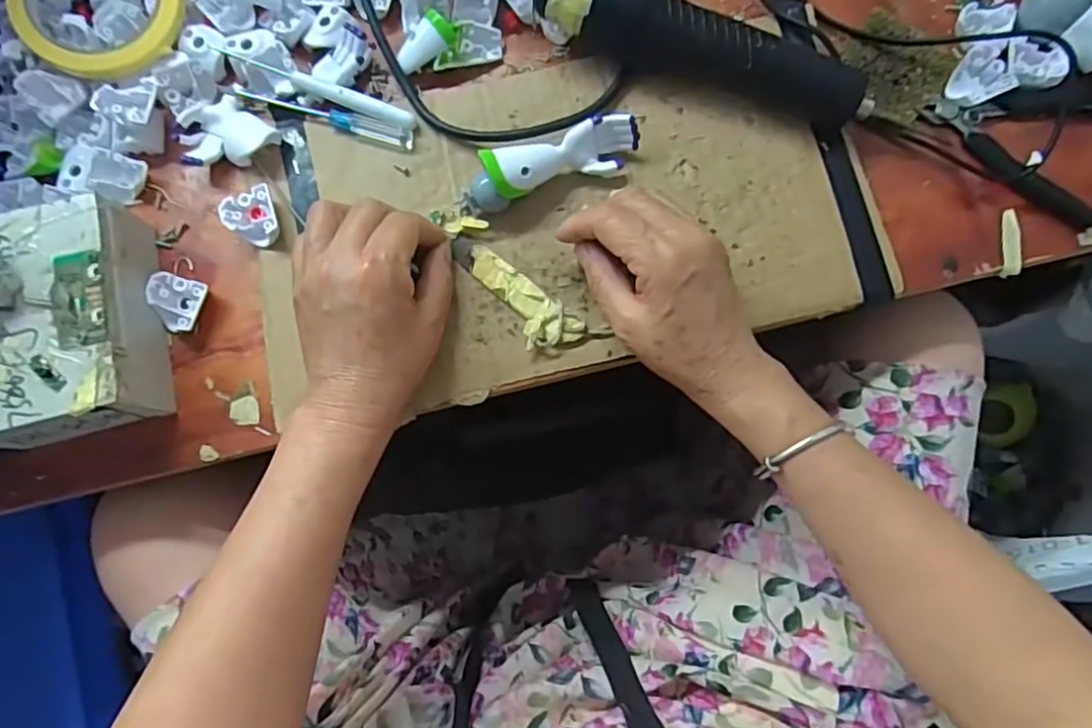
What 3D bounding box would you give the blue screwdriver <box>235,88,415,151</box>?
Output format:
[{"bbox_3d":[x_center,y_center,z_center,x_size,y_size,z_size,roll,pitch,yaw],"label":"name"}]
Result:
[{"bbox_3d":[-0.139,-0.154,0.392,0.120,0.010,0.011,18,83,5],"label":"blue screwdriver"}]

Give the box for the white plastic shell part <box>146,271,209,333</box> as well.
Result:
[{"bbox_3d":[-0.218,-0.036,0.376,0.029,0.019,0.031,14,83,5],"label":"white plastic shell part"}]

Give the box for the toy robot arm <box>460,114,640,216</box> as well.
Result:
[{"bbox_3d":[0.001,-0.118,0.372,0.109,0.031,0.027,-20,77,-2],"label":"toy robot arm"}]

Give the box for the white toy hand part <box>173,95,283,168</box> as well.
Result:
[{"bbox_3d":[-0.197,-0.139,0.392,0.051,0.016,0.049,0,82,3],"label":"white toy hand part"}]

